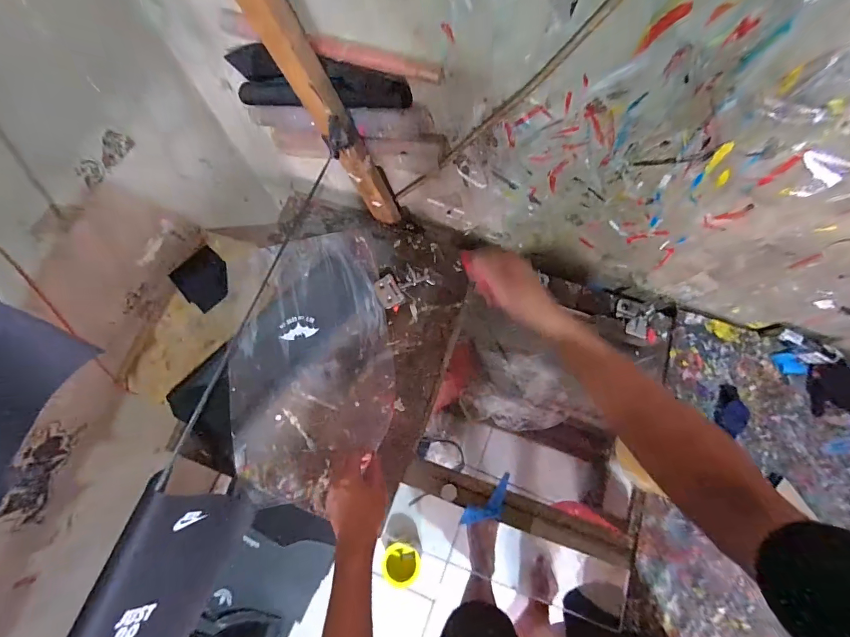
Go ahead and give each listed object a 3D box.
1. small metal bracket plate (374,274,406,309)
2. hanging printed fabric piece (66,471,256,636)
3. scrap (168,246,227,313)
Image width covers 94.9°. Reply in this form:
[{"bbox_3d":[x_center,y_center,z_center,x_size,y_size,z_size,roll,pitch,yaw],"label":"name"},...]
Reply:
[{"bbox_3d":[-0.069,-0.049,0.758,0.047,0.038,0.063,-26,74,-6],"label":"small metal bracket plate"},{"bbox_3d":[-0.412,0.448,0.569,0.032,0.190,0.393,13,74,33],"label":"hanging printed fabric piece"},{"bbox_3d":[-0.457,-0.080,0.808,0.103,0.007,0.131,-41,72,-4],"label":"scrap"}]

